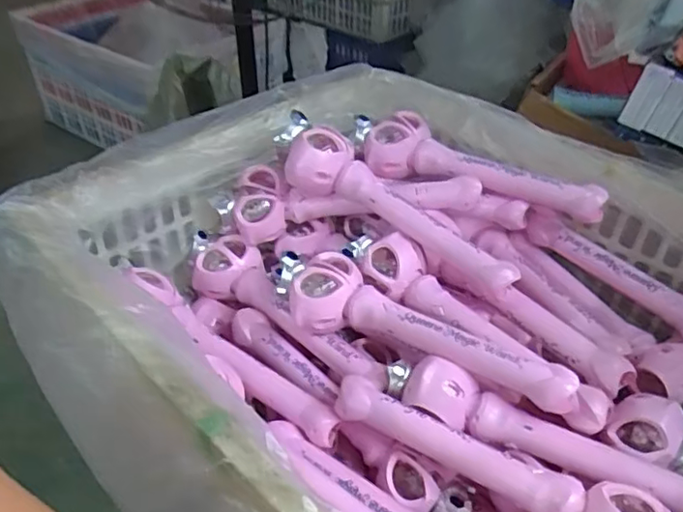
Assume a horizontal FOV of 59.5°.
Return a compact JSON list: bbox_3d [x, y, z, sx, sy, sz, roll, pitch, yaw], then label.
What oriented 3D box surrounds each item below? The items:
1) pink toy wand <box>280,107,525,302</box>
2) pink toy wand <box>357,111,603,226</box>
[{"bbox_3d":[0.057,-0.054,0.765,0.353,0.073,0.072,35,47,8],"label":"pink toy wand"},{"bbox_3d":[0.180,-0.127,0.833,0.360,0.057,0.074,18,42,19],"label":"pink toy wand"}]

